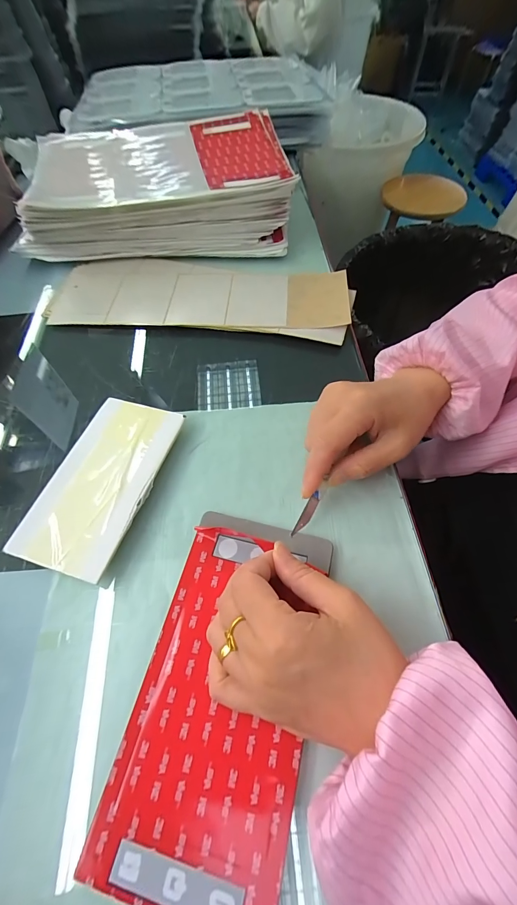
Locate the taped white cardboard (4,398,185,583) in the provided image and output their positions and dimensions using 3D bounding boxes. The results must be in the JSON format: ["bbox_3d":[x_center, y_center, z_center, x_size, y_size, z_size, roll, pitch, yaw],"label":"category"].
[{"bbox_3d":[-0.127,0.022,0.280,0.083,0.016,0.146,14,62,9],"label":"taped white cardboard"}]

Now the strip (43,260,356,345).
[{"bbox_3d":[-0.071,-0.184,0.395,0.346,0.012,0.113,6,61,5],"label":"strip"}]

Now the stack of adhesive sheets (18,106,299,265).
[{"bbox_3d":[-0.132,-0.360,0.462,0.338,0.072,0.245,-5,60,-1],"label":"stack of adhesive sheets"}]

